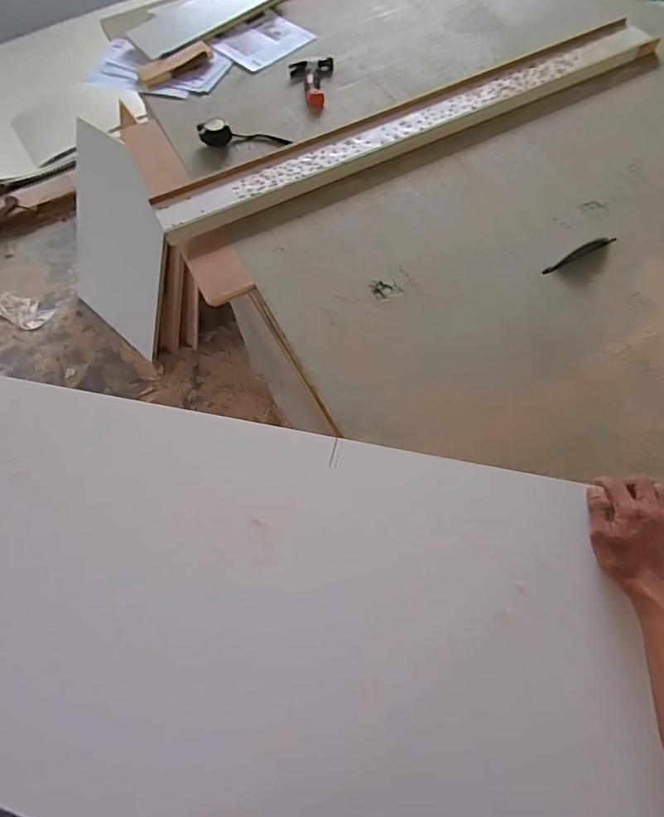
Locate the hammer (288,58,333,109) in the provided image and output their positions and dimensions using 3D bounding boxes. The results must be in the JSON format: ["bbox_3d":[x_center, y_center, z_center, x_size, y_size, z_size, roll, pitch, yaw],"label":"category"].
[{"bbox_3d":[-0.039,-0.738,1.097,0.099,0.025,0.149,-8,65,-1],"label":"hammer"}]

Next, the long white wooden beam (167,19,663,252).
[{"bbox_3d":[0.170,-0.594,1.008,1.108,0.031,0.141,-25,67,-9],"label":"long white wooden beam"}]

